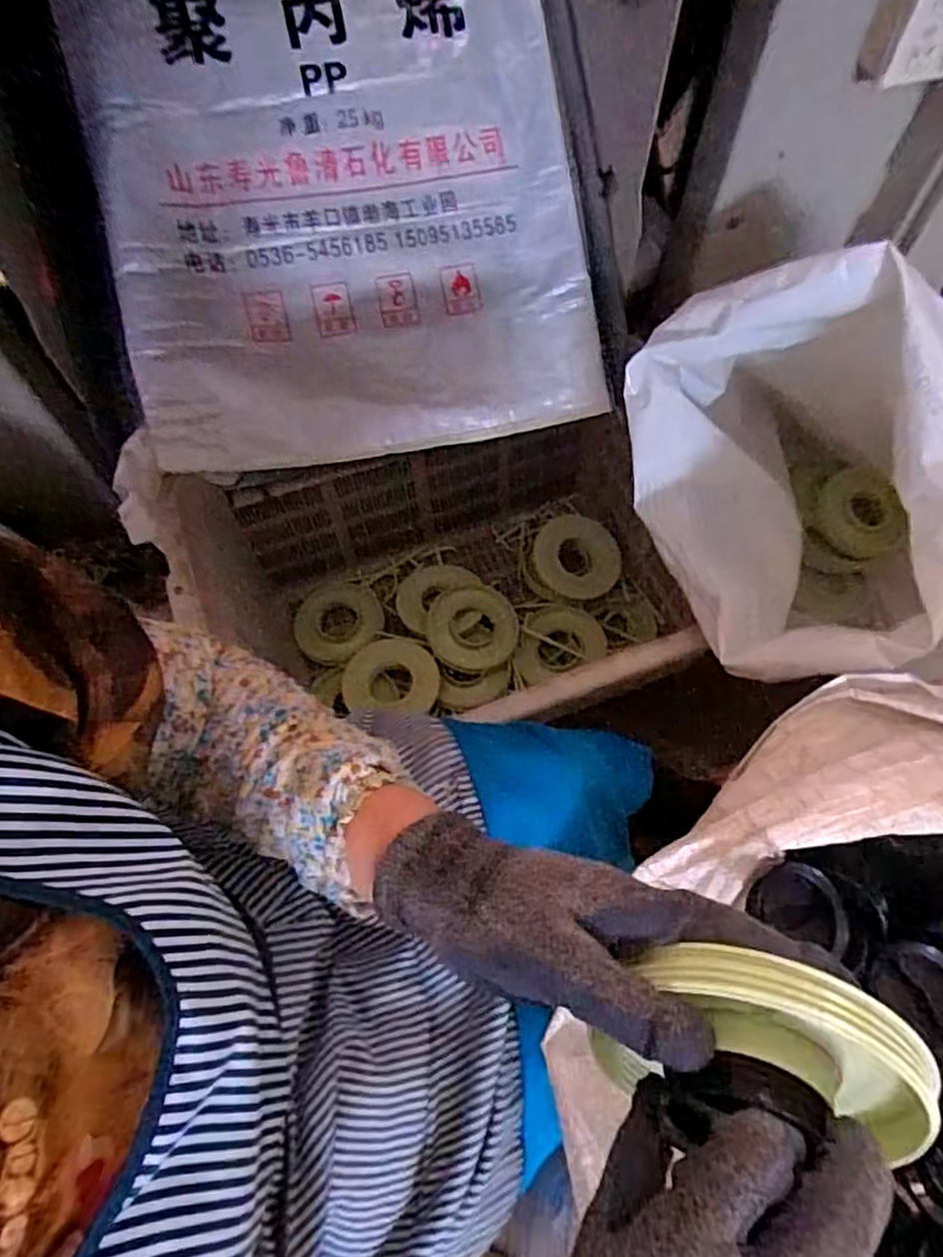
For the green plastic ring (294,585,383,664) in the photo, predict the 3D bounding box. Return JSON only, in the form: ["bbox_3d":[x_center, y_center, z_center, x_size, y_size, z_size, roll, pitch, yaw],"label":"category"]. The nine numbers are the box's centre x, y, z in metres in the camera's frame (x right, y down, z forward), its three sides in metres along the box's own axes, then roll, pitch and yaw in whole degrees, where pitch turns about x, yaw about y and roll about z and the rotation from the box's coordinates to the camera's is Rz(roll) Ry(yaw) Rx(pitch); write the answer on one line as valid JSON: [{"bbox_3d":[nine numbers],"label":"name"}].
[{"bbox_3d":[-0.190,-0.007,1.000,0.125,0.033,0.132,0,65,1],"label":"green plastic ring"}]

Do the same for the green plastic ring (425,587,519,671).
[{"bbox_3d":[0.001,0.000,0.964,0.119,0.021,0.118,0,65,1],"label":"green plastic ring"}]

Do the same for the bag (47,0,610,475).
[{"bbox_3d":[-0.140,-0.479,0.787,0.531,0.078,0.554,-10,106,-1],"label":"bag"}]

